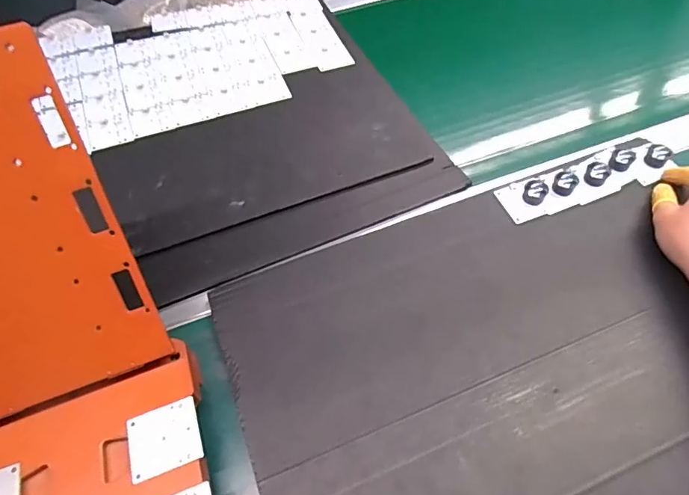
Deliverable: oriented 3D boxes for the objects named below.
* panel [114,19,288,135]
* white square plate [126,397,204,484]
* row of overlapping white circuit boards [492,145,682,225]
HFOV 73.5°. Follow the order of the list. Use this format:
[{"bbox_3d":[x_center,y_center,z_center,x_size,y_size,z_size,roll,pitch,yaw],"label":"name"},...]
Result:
[{"bbox_3d":[-0.184,-0.225,0.590,0.186,0.005,0.179,-18,60,-11],"label":"panel"},{"bbox_3d":[-0.124,0.133,0.319,0.047,0.006,0.044,-18,54,-12],"label":"white square plate"},{"bbox_3d":[0.243,-0.069,0.462,0.178,0.020,0.044,-17,56,-7],"label":"row of overlapping white circuit boards"}]

